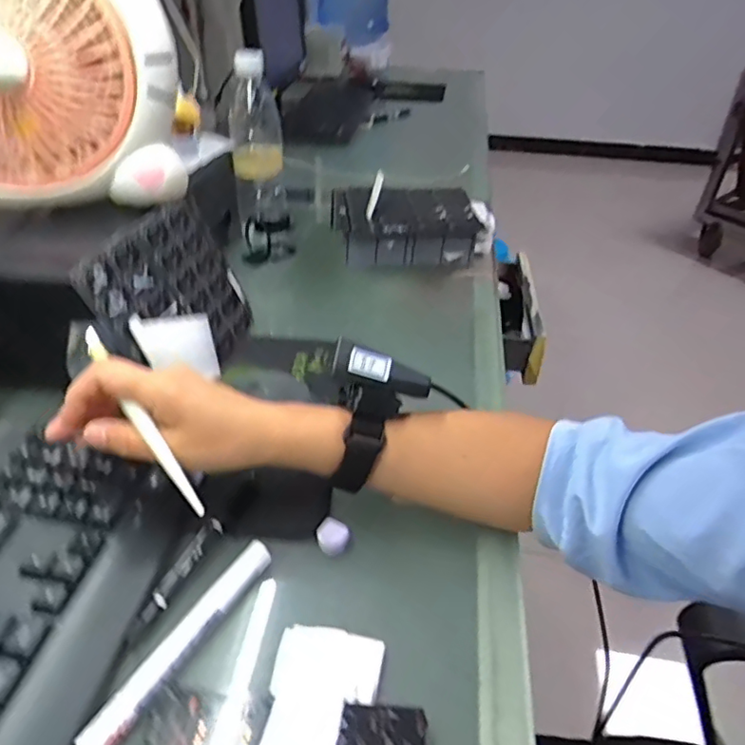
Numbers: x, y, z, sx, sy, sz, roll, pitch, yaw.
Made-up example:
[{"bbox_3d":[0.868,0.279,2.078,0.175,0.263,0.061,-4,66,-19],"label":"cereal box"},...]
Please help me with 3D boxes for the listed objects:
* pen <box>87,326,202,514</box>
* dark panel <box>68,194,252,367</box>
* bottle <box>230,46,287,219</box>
[{"bbox_3d":[-0.147,0.029,0.371,0.010,0.007,0.150,-27,69,-33],"label":"pen"},{"bbox_3d":[-0.180,-0.068,0.547,0.010,0.149,0.171,-9,33,26],"label":"dark panel"},{"bbox_3d":[-0.141,-0.285,0.733,0.064,0.190,0.069,-10,37,-15],"label":"bottle"}]

